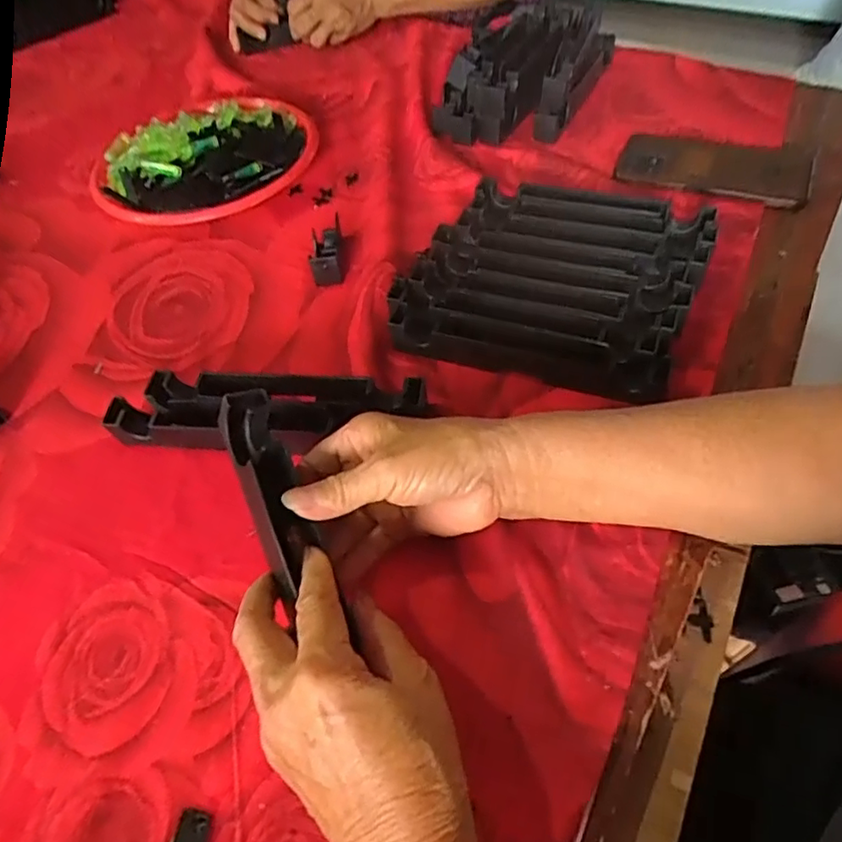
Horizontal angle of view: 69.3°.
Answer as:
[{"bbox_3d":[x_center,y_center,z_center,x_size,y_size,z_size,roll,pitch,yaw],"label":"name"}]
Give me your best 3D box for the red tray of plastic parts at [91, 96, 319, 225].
[{"bbox_3d":[-0.220,-0.269,0.630,0.223,0.038,0.207,-31,56,-16],"label":"red tray of plastic parts"}]

